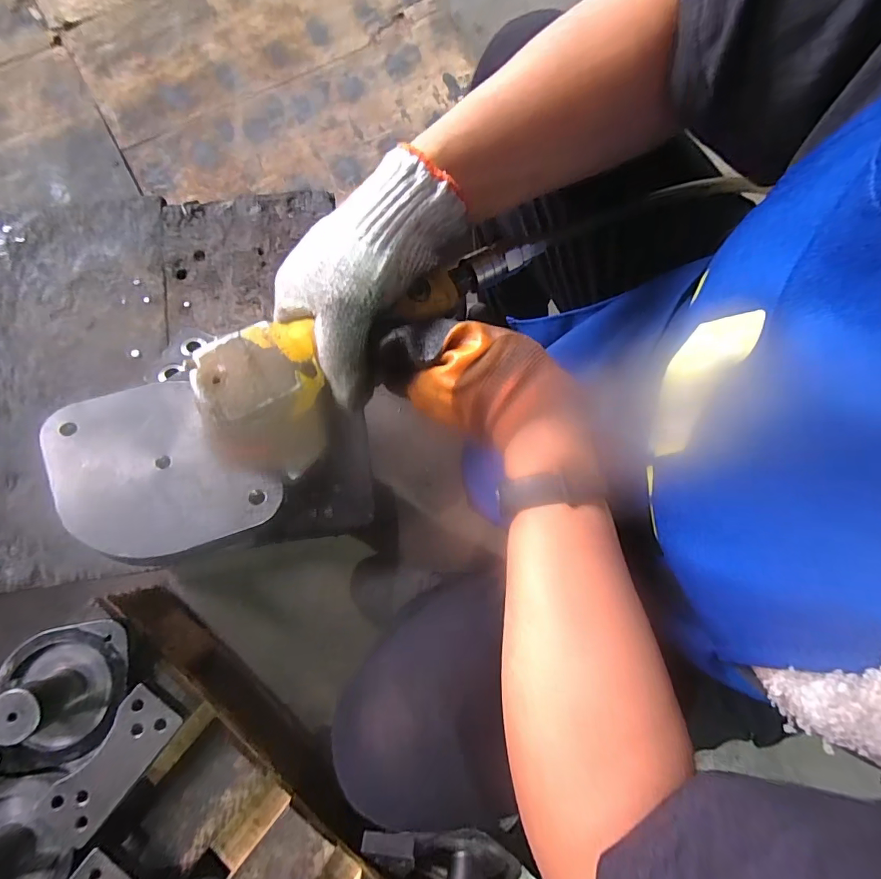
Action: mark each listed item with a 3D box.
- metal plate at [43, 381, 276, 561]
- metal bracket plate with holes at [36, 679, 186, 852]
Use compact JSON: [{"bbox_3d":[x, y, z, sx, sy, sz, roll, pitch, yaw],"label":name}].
[{"bbox_3d":[-0.200,0.017,0.314,0.123,0.005,0.141,-25,69,-24],"label":"metal plate"},{"bbox_3d":[-0.341,0.336,0.451,0.063,0.014,0.142,37,76,5],"label":"metal bracket plate with holes"}]

